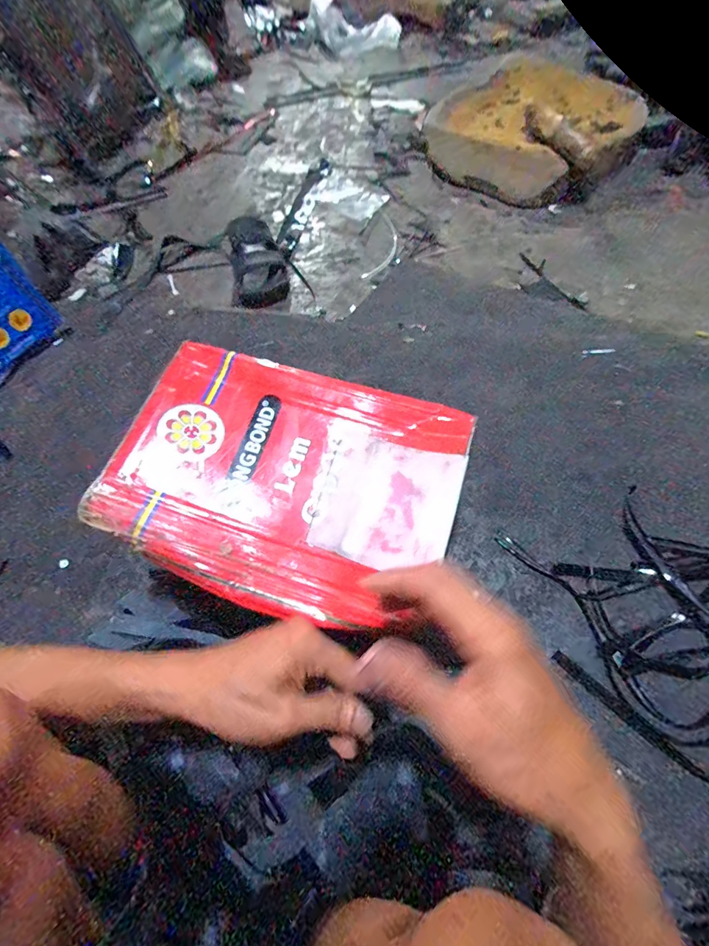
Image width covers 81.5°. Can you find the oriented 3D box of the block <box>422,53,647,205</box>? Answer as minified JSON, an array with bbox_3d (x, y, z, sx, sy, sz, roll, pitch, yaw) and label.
[{"bbox_3d":[0.414,-0.835,1.024,0.390,0.045,0.468,-39,71,5],"label":"block"}]

